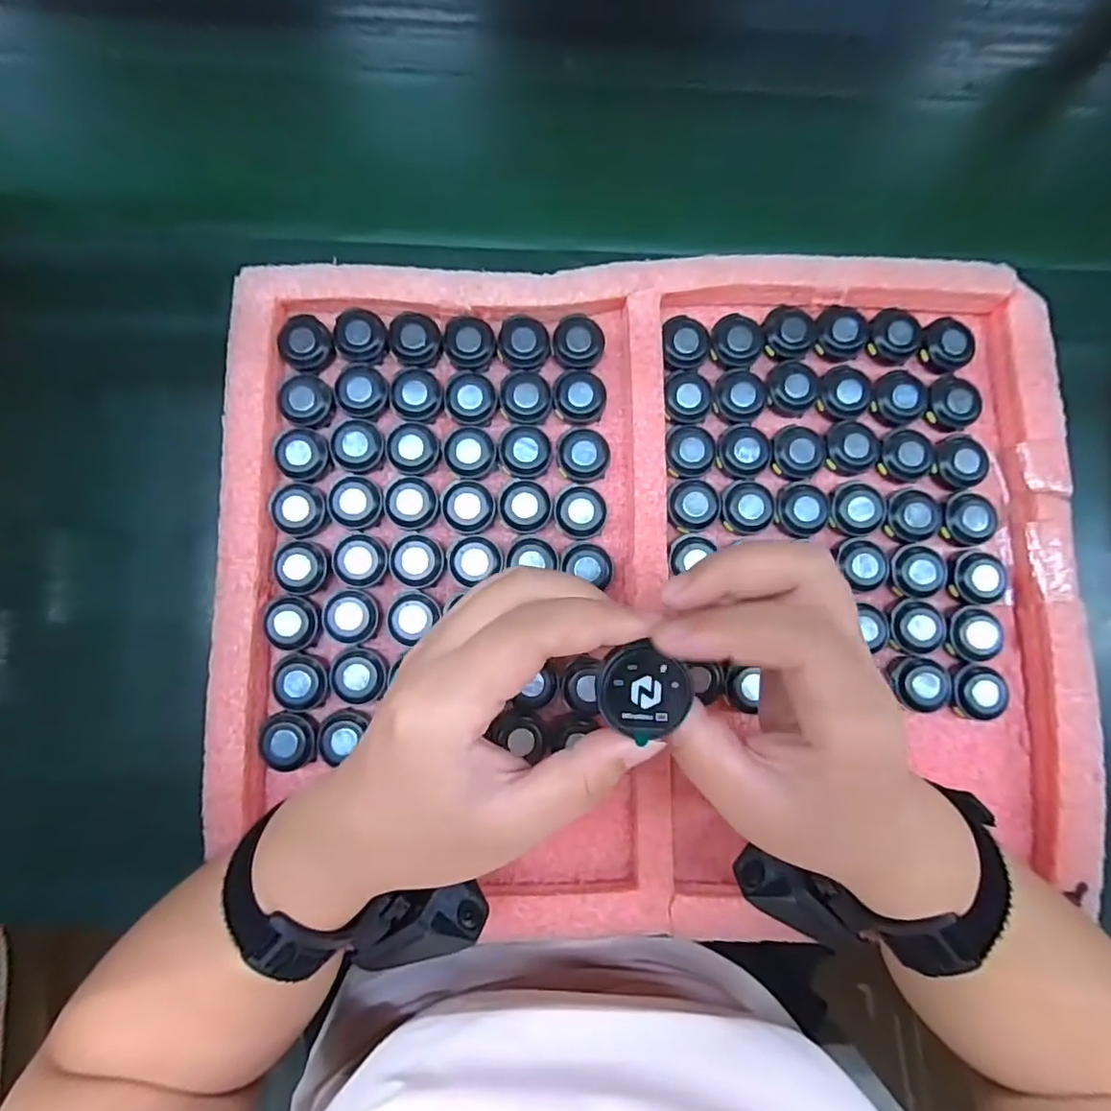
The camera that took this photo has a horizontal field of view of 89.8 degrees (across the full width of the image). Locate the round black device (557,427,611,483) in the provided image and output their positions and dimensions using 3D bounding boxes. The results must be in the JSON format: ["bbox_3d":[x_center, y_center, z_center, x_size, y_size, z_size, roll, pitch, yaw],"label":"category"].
[{"bbox_3d":[0.016,-0.057,0.313,0.028,0.013,0.031,-2,82,-2],"label":"round black device"}]

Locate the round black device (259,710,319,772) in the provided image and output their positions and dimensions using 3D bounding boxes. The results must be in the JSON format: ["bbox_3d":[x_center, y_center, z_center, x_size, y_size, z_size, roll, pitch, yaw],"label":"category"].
[{"bbox_3d":[-0.140,0.098,0.294,0.032,0.012,0.028,0,82,-2],"label":"round black device"}]

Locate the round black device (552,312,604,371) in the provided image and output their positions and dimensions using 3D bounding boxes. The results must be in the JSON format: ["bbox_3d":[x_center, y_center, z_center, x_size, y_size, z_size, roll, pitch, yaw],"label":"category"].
[{"bbox_3d":[0.012,-0.121,0.318,0.029,0.009,0.029,0,82,-2],"label":"round black device"}]

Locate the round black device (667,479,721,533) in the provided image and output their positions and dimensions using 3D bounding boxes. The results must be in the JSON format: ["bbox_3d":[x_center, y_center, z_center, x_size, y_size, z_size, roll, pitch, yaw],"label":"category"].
[{"bbox_3d":[0.077,-0.028,0.312,0.029,0.012,0.028,0,82,-2],"label":"round black device"}]

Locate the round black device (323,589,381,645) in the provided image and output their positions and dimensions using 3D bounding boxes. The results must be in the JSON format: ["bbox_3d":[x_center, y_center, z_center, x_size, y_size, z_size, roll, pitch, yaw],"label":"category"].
[{"bbox_3d":[-0.110,0.033,0.302,0.026,0.009,0.028,0,82,-2],"label":"round black device"}]

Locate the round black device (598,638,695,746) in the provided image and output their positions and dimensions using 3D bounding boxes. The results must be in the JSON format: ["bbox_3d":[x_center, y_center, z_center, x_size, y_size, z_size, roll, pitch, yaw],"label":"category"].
[{"bbox_3d":[0.028,0.041,0.171,0.028,0.004,0.026,15,83,1],"label":"round black device"}]

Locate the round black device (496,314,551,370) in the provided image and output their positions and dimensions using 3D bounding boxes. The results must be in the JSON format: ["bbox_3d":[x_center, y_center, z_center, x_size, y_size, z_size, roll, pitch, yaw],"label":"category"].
[{"bbox_3d":[-0.018,-0.120,0.315,0.028,0.008,0.029,0,83,-1],"label":"round black device"}]

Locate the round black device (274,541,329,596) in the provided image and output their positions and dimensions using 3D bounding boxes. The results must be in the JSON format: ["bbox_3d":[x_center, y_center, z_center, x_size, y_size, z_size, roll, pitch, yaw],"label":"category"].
[{"bbox_3d":[-0.137,0.006,0.301,0.026,0.012,0.028,0,82,-2],"label":"round black device"}]

